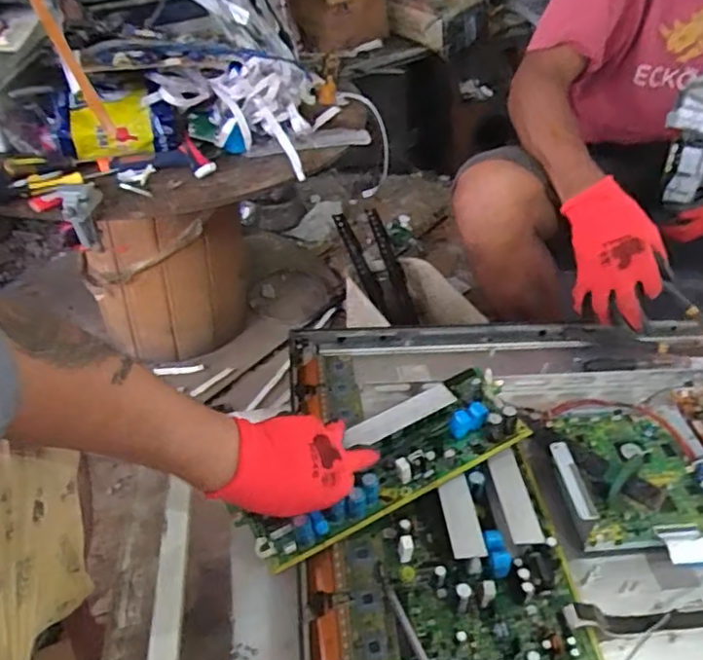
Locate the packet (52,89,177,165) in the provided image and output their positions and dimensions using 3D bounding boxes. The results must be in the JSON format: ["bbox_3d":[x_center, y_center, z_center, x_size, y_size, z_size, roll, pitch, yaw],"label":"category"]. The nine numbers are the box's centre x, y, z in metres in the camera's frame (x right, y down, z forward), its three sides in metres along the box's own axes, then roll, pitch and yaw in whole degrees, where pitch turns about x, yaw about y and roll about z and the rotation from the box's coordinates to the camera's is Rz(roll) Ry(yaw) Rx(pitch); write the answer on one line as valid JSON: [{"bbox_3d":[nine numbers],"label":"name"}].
[{"bbox_3d":[-0.319,-0.274,0.846,0.156,0.074,0.055,-9,41,-13],"label":"packet"}]

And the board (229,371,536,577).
[{"bbox_3d":[0.037,0.134,0.628,0.302,0.043,0.100,-30,49,-19],"label":"board"}]

